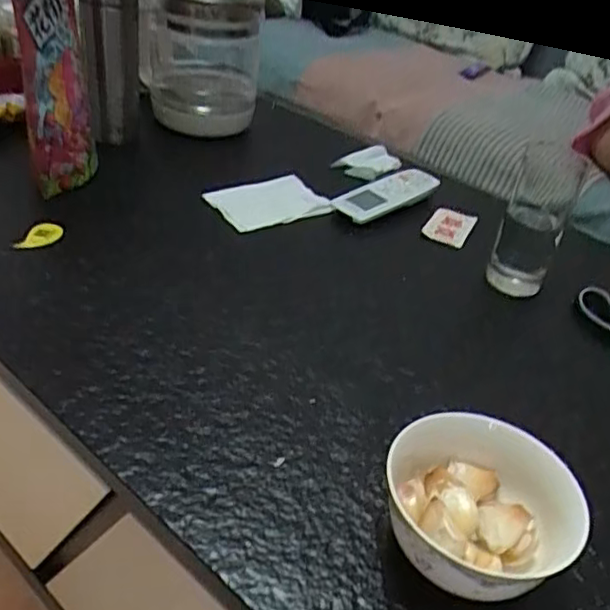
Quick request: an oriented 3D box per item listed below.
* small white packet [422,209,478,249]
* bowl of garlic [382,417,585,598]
[{"bbox_3d":[0.178,-0.096,0.781,0.051,0.006,0.085,24,40,14],"label":"small white packet"},{"bbox_3d":[0.104,0.125,0.372,0.111,0.069,0.099,14,35,6],"label":"bowl of garlic"}]

